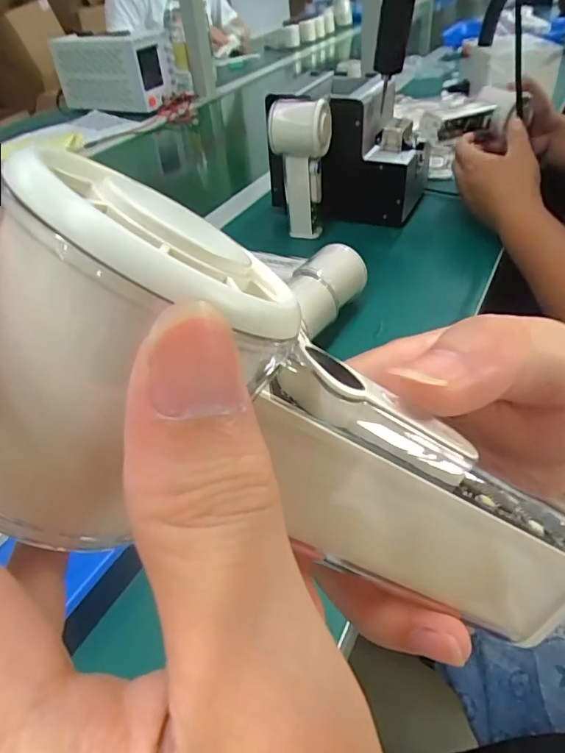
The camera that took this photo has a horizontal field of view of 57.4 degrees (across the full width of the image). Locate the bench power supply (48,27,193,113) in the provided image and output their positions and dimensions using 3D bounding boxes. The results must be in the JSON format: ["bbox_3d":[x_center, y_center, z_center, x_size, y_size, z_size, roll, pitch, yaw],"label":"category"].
[{"bbox_3d":[-0.386,-0.725,1.226,0.255,0.159,0.171,19,47,26],"label":"bench power supply"}]

